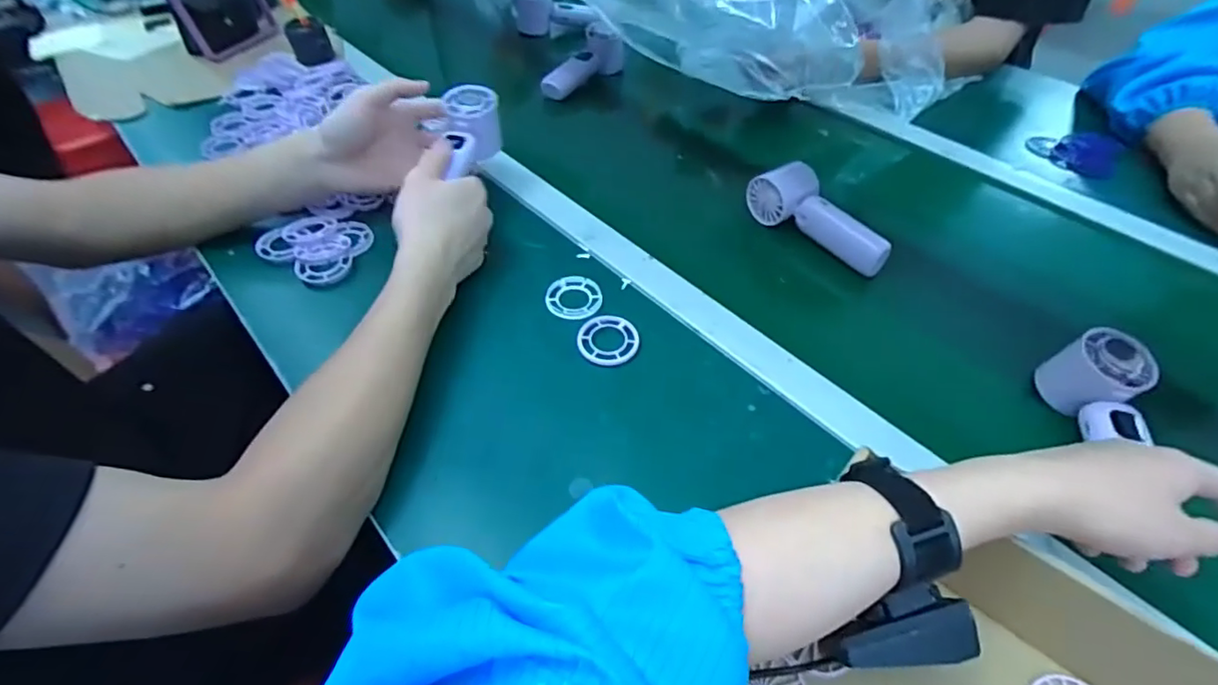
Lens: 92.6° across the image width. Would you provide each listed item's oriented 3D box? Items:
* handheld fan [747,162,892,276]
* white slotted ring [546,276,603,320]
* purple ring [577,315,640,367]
[{"bbox_3d":[0.218,-0.131,0.599,0.048,0.048,0.157,-33,57,-25],"label":"handheld fan"},{"bbox_3d":[-0.033,-0.043,0.547,0.051,0.007,0.061,1,49,1],"label":"white slotted ring"},{"bbox_3d":[-0.001,-0.003,0.511,0.053,0.005,0.056,0,49,0],"label":"purple ring"}]

